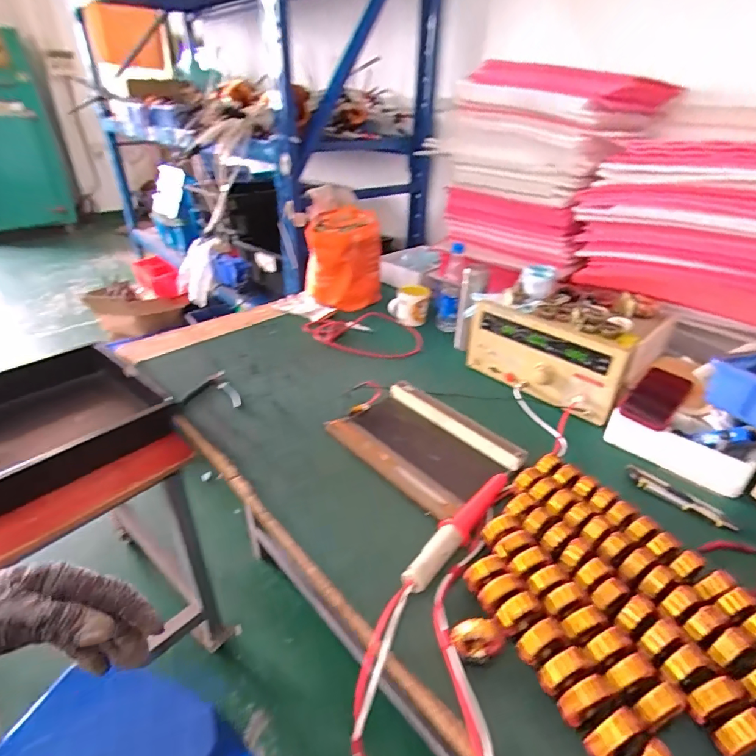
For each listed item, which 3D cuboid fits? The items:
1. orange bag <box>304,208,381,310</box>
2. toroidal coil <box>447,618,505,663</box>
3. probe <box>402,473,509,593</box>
[{"bbox_3d":[-0.109,-0.343,1.313,0.191,0.251,0.213,16,35,25],"label":"orange bag"},{"bbox_3d":[0.107,0.290,0.488,0.053,0.050,0.025,0,31,2],"label":"toroidal coil"},{"bbox_3d":[0.117,0.209,0.628,0.033,0.032,0.251,22,38,33],"label":"probe"}]

